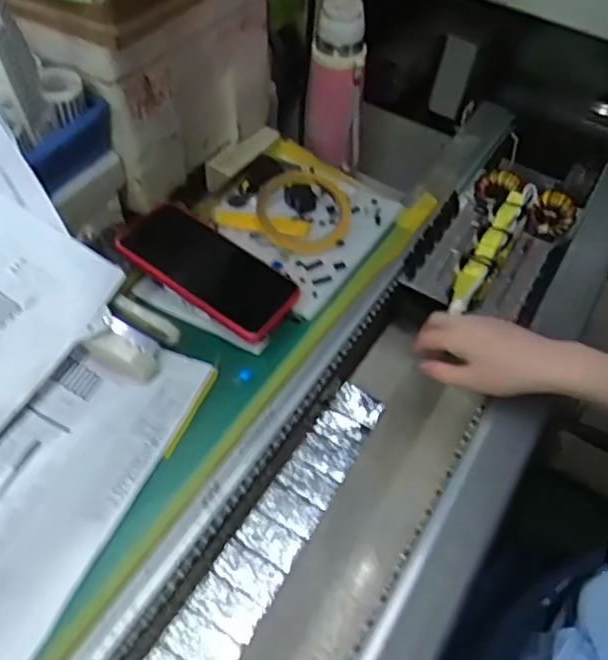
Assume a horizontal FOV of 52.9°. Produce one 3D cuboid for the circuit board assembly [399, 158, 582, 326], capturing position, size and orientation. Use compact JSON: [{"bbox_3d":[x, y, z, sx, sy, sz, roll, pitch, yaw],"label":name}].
[{"bbox_3d":[0.196,-0.092,0.632,0.128,0.067,0.189,26,54,16],"label":"circuit board assembly"}]

